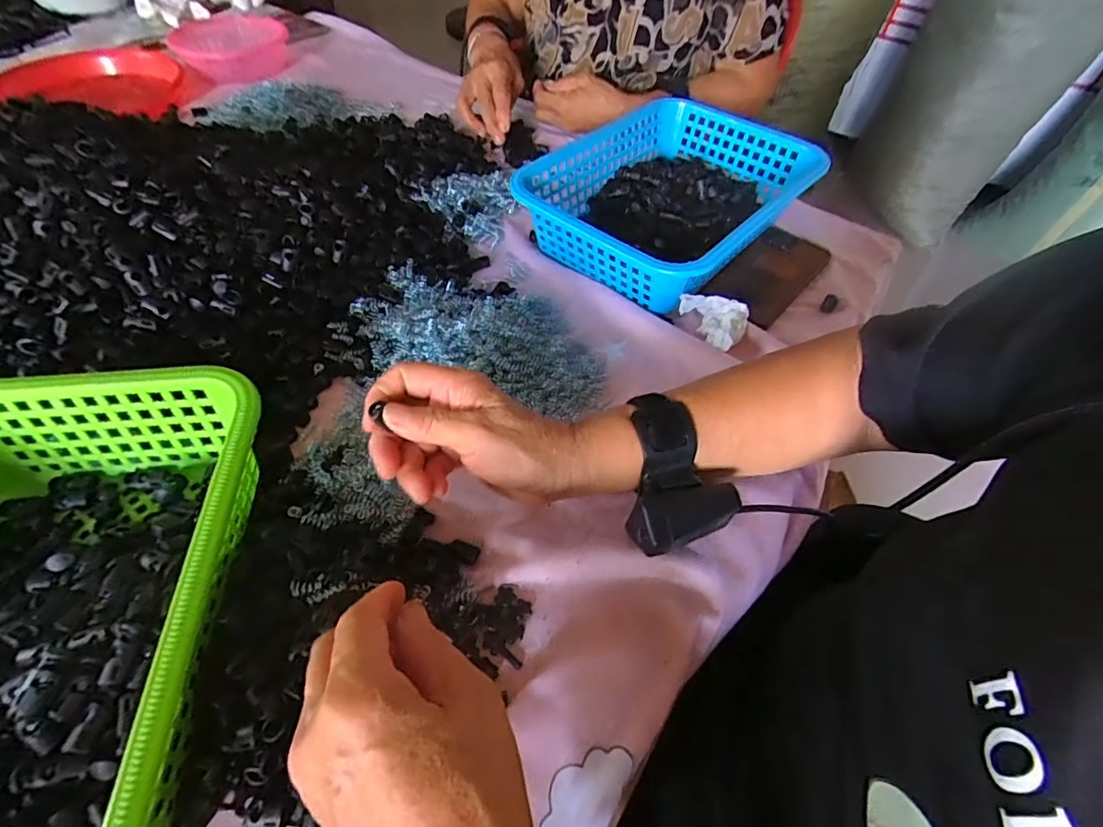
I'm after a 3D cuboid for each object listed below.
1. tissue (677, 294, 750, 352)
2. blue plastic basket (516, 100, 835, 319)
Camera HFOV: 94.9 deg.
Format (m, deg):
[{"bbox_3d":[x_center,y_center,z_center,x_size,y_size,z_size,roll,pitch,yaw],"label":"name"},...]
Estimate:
[{"bbox_3d":[0.147,-0.088,0.466,0.061,0.023,0.050,35,60,22],"label":"tissue"},{"bbox_3d":[0.126,-0.228,0.538,0.214,0.077,0.294,37,61,23],"label":"blue plastic basket"}]

